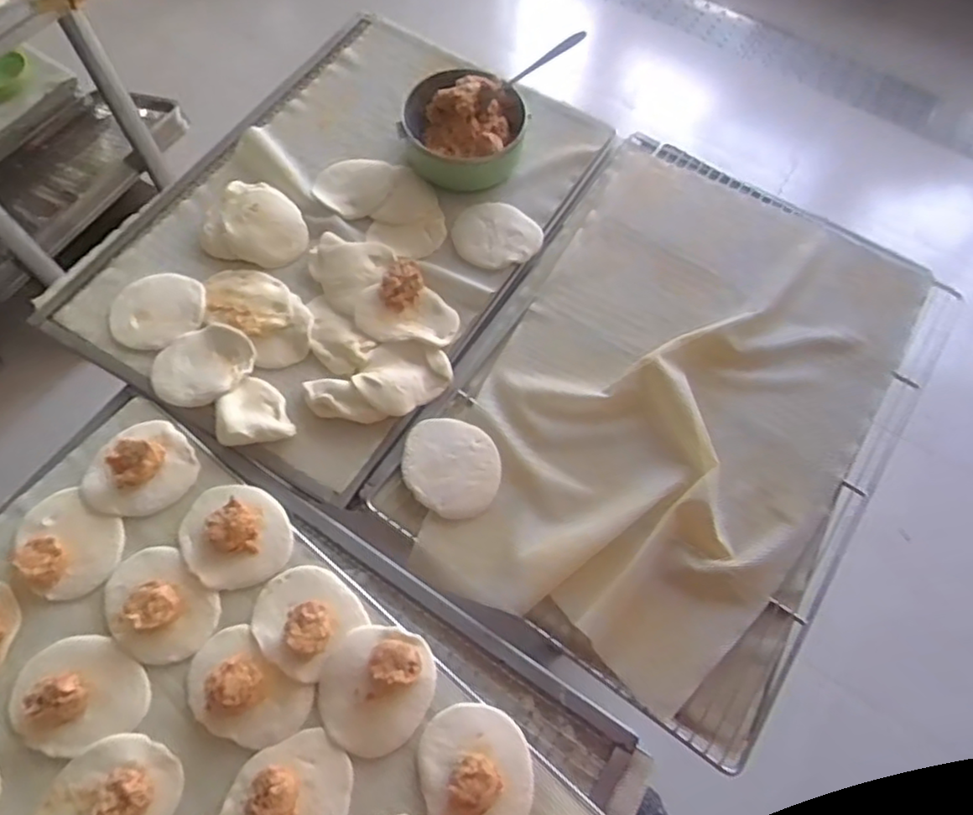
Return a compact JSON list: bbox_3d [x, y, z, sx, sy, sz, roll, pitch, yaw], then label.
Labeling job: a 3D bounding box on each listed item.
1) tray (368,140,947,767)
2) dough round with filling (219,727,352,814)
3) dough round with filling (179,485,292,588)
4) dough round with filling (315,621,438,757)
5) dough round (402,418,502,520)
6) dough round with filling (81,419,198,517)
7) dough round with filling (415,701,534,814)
[{"bbox_3d":[0.211,-0.028,0.669,0.388,0.033,0.601,30,67,11],"label":"tray"},{"bbox_3d":[-0.156,0.304,0.498,0.101,0.031,0.086,-20,67,-12],"label":"dough round with filling"},{"bbox_3d":[-0.230,0.111,0.590,0.086,0.032,0.099,-37,72,-18],"label":"dough round with filling"},{"bbox_3d":[-0.092,0.228,0.538,0.091,0.029,0.098,1,65,-2],"label":"dough round with filling"},{"bbox_3d":[-0.034,0.055,0.631,0.102,0.011,0.086,36,69,14],"label":"dough round"},{"bbox_3d":[-0.329,0.057,0.610,0.098,0.028,0.084,-27,69,-14],"label":"dough round with filling"},{"bbox_3d":[-0.007,0.288,0.508,0.088,0.033,0.107,-13,66,-9],"label":"dough round with filling"}]

